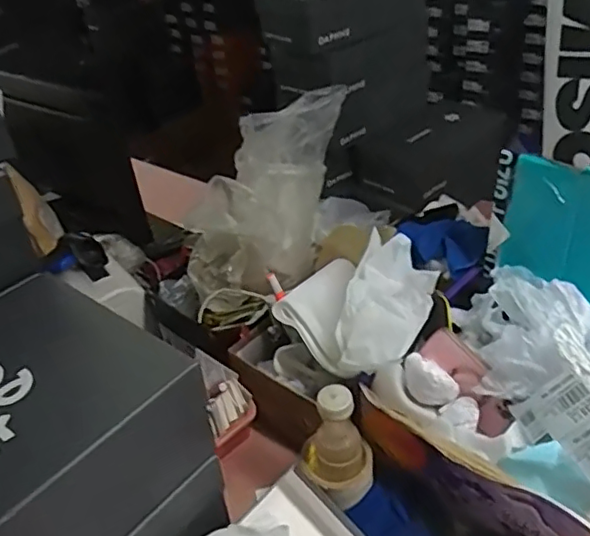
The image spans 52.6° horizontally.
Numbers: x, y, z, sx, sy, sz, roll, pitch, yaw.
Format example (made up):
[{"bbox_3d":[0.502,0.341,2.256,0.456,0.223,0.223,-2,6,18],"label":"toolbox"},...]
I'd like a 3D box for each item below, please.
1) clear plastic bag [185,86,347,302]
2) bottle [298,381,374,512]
[{"bbox_3d":[-0.047,-0.122,0.970,0.178,0.186,0.384,22,85,34],"label":"clear plastic bag"},{"bbox_3d":[0.052,0.207,0.693,0.080,0.158,0.083,-9,35,-4],"label":"bottle"}]

